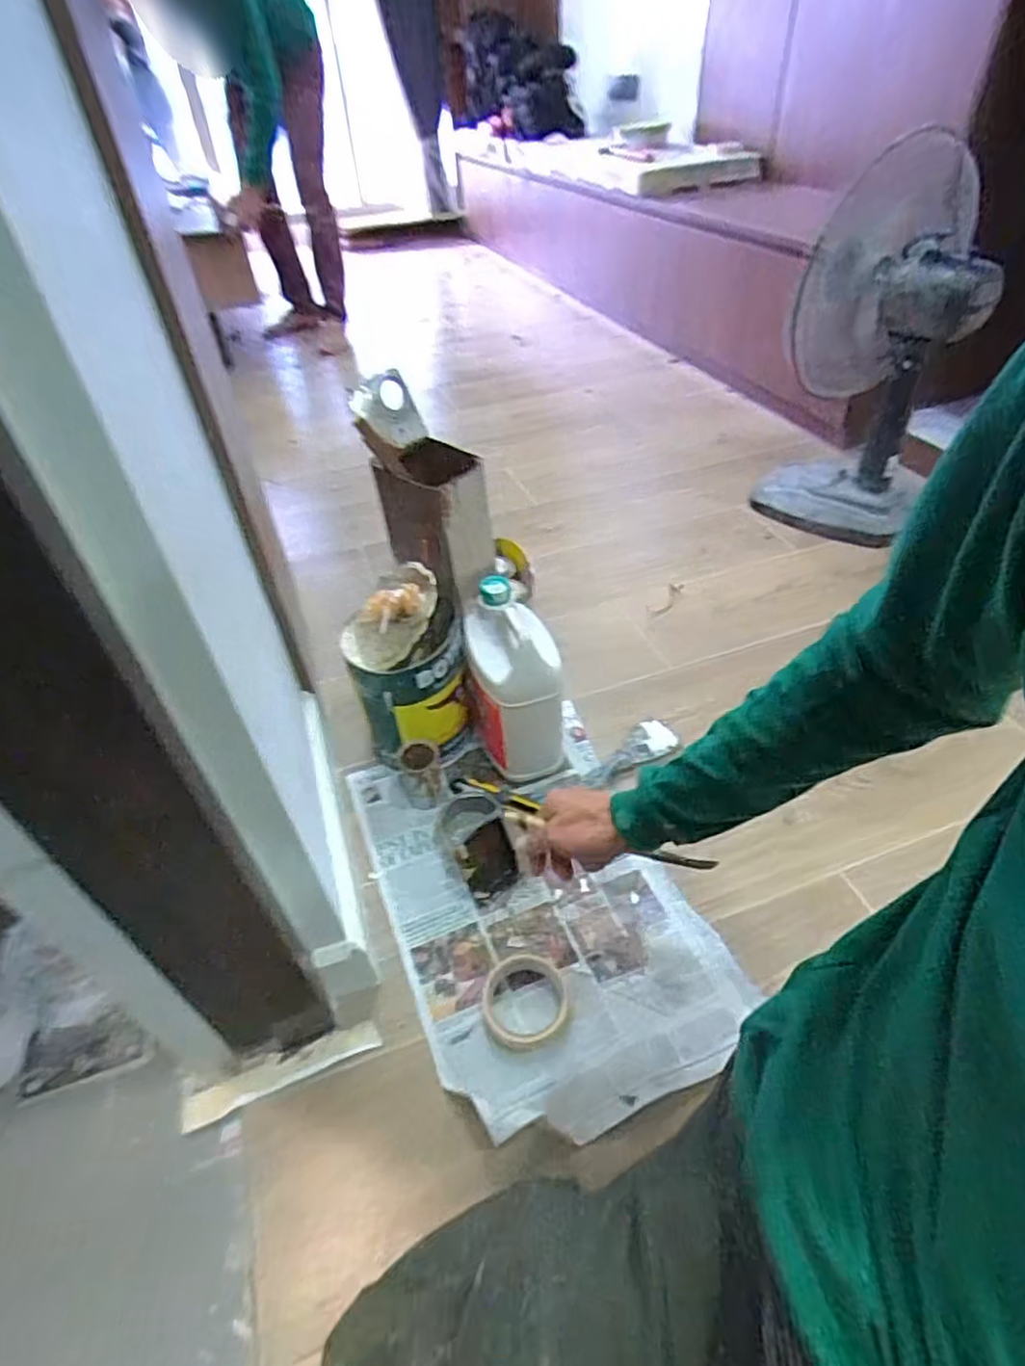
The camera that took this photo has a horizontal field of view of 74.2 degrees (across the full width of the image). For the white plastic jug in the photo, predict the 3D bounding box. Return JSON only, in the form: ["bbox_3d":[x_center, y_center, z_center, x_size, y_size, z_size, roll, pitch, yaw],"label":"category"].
[{"bbox_3d":[-0.003,0.007,0.921,0.092,0.242,0.163,-18,45,-14],"label":"white plastic jug"}]

